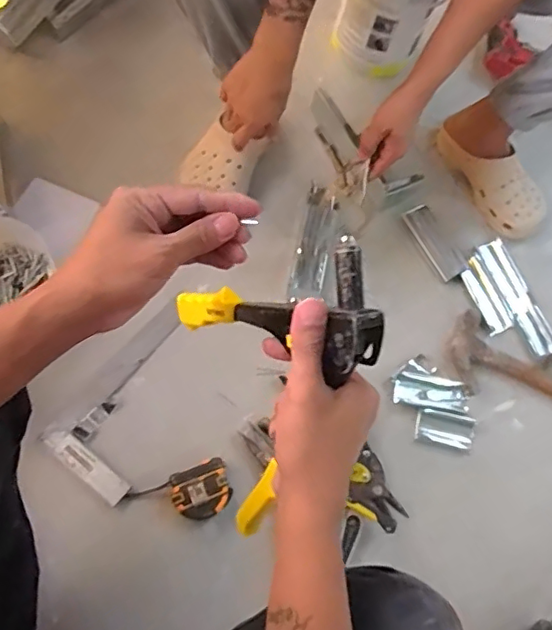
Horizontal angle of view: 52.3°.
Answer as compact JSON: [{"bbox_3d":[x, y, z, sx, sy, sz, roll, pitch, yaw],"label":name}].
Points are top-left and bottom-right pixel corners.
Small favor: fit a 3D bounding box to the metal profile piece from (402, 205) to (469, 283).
[{"bbox_3d":[0.274,-0.126,0.961,0.052,0.012,0.136,-23,74,-16],"label":"metal profile piece"}]

